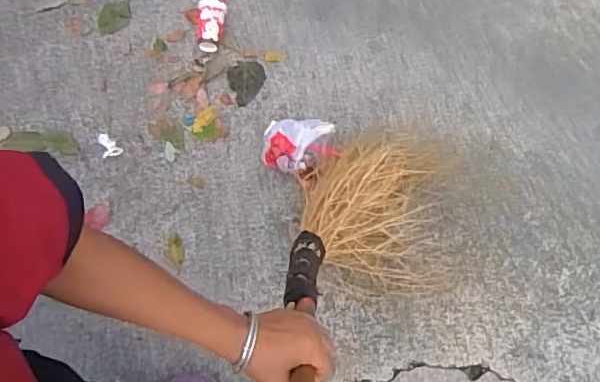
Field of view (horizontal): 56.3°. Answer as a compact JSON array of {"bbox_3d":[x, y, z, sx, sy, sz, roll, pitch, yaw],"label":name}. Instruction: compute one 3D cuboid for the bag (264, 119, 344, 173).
[{"bbox_3d":[0.001,-0.116,1.529,0.198,0.106,0.132,9,67,-1],"label":"bag"}]

